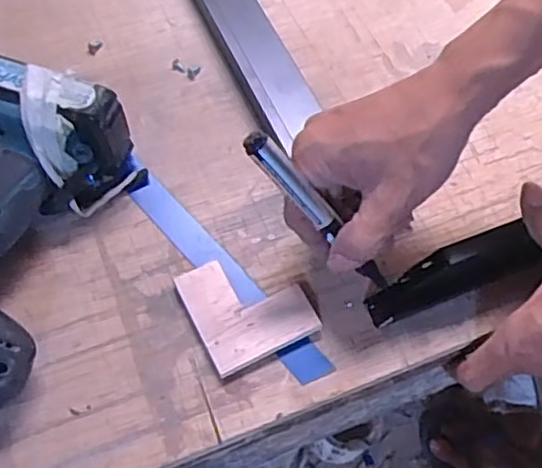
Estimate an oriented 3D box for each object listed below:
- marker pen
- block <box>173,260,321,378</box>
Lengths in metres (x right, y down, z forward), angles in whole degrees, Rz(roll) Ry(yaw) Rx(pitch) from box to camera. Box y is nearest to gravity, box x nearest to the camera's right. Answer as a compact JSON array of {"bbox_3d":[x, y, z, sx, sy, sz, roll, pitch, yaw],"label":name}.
[{"bbox_3d":[0.031,-0.010,0.395,0.015,0.137,0.014,-13,43,41],"label":"marker pen"},{"bbox_3d":[-0.016,0.046,0.428,0.071,0.014,0.071,-22,64,-16],"label":"block"}]

